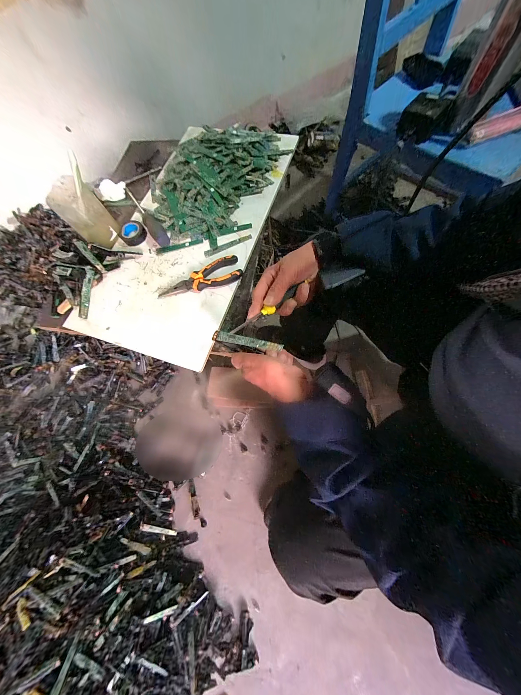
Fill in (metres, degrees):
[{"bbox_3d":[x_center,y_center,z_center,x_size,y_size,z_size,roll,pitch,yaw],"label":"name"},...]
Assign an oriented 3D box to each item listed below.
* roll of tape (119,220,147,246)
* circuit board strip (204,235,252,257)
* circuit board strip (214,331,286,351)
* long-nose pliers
[{"bbox_3d":[-0.275,-0.248,0.483,0.052,0.025,0.052,-2,70,7],"label":"roll of tape"},{"bbox_3d":[-0.065,-0.204,0.449,0.100,0.008,0.015,-21,69,-1],"label":"circuit board strip"},{"bbox_3d":[-0.021,-0.010,0.311,0.110,0.004,0.015,11,69,25],"label":"circuit board strip"},{"bbox_3d":[-0.116,-0.131,0.426,0.158,0.026,0.050,-18,69,1],"label":"long-nose pliers"}]

